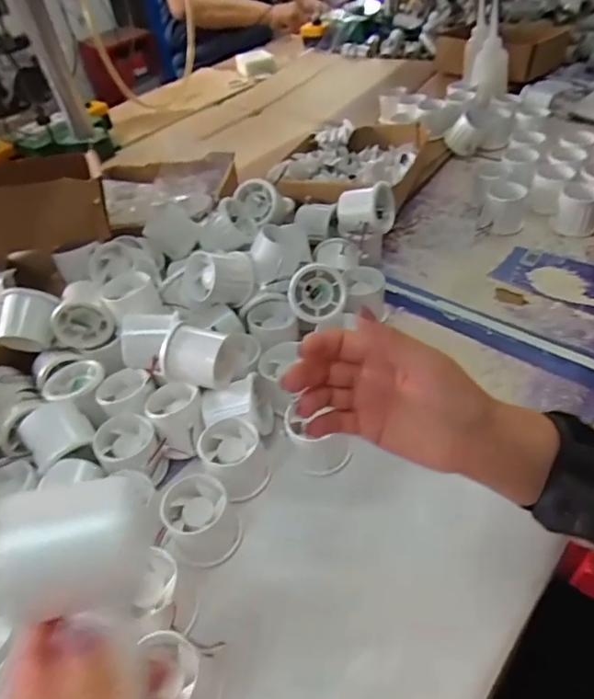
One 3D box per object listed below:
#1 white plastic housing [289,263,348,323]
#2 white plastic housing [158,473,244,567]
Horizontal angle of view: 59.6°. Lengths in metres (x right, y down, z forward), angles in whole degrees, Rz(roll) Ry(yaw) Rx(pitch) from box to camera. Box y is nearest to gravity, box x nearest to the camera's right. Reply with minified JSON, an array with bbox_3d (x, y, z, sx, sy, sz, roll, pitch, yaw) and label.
[{"bbox_3d":[0.020,-0.057,0.529,0.056,0.056,0.036,-5,7,-2],"label":"white plastic housing"},{"bbox_3d":[-0.078,0.136,0.413,0.057,0.045,0.053,-4,44,4],"label":"white plastic housing"}]

